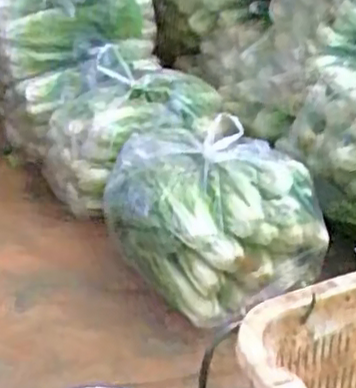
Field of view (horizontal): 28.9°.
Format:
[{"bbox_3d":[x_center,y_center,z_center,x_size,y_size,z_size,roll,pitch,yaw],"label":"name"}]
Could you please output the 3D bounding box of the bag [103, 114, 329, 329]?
[{"bbox_3d":[0.035,0.026,1.297,0.314,0.219,0.409,-18,34,-31],"label":"bag"}]

